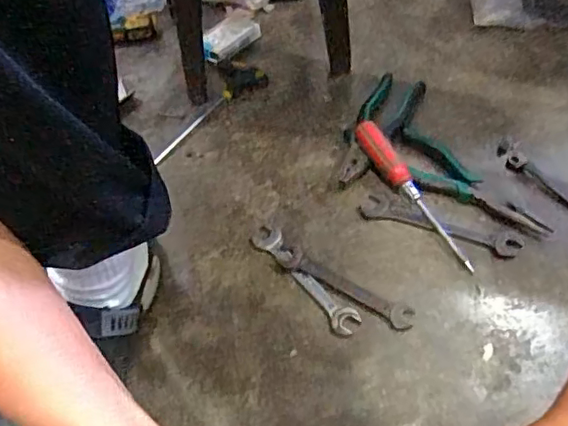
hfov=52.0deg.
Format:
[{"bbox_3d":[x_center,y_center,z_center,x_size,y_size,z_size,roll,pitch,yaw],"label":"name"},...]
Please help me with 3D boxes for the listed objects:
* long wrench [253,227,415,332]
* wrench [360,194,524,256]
[{"bbox_3d":[0.043,0.061,0.565,0.181,0.007,0.028,30,59,26],"label":"long wrench"},{"bbox_3d":[0.159,0.010,0.593,0.159,0.010,0.030,18,55,19],"label":"wrench"}]

